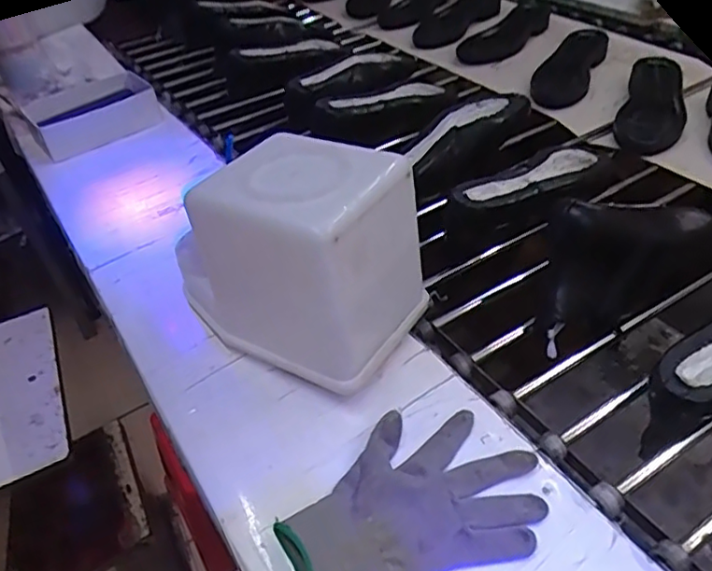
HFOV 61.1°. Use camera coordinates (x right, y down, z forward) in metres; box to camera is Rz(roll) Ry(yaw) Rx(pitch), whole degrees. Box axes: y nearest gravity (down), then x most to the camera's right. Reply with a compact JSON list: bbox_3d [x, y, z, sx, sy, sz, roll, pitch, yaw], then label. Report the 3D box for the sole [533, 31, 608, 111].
[{"bbox_3d":[0.353,-0.363,0.990,0.086,0.026,0.244,19,47,24],"label":"sole"}]

